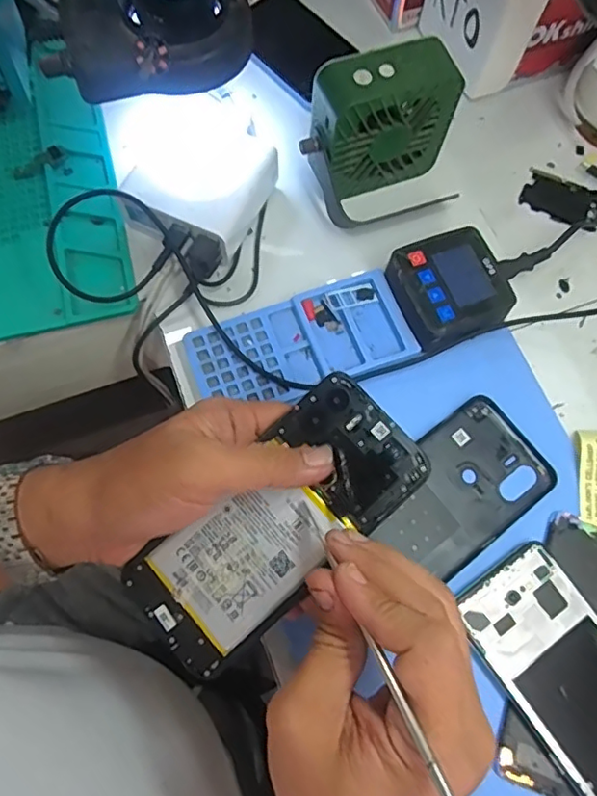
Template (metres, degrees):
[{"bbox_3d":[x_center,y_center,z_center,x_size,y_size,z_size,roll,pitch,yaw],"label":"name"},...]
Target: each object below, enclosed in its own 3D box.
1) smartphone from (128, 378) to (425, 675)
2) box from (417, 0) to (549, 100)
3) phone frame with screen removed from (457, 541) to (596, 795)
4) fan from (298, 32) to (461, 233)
[{"bbox_3d":[-0.012,0.065,0.290,0.159,0.006,0.070,-44,77,0],"label":"smartphone"},{"bbox_3d":[0.145,-0.313,0.463,0.048,0.089,0.092,-21,73,-9],"label":"box"},{"bbox_3d":[0.161,0.166,0.324,0.071,0.011,0.155,-33,75,-13],"label":"phone frame with screen removed"},{"bbox_3d":[0.060,-0.181,0.407,0.108,0.099,0.072,-14,72,-7],"label":"fan"}]

